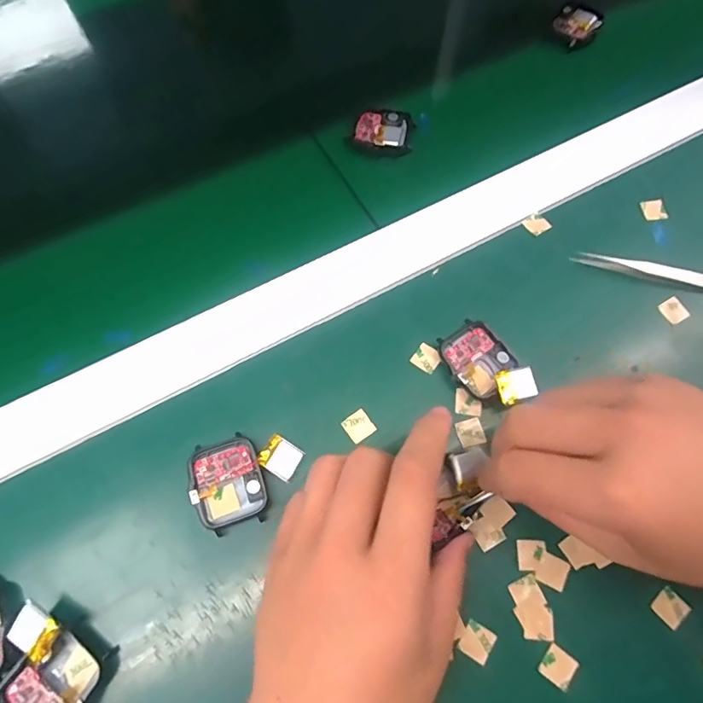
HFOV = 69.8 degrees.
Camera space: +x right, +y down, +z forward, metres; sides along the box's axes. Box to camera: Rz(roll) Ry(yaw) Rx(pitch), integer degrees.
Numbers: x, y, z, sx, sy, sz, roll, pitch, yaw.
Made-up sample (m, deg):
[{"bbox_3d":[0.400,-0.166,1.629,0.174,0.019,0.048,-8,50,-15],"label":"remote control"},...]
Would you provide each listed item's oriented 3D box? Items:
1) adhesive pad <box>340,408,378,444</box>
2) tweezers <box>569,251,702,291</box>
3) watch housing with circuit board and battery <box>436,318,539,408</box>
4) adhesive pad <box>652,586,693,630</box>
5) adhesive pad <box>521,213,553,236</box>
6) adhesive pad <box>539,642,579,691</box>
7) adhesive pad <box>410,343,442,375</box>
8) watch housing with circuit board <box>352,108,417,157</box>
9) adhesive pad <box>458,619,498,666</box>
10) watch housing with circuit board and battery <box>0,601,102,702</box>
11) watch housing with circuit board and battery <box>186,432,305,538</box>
[{"bbox_3d":[0.004,0.043,0.289,0.016,0.004,0.016,-33,72,-12],"label":"adhesive pad"},{"bbox_3d":[0.204,-0.050,0.327,0.114,0.008,0.016,12,69,5],"label":"tweezers"},{"bbox_3d":[0.078,0.009,0.295,0.036,0.015,0.055,-35,73,-12],"label":"watch housing with circuit board and battery"},{"bbox_3d":[0.164,0.132,0.259,0.015,0.004,0.016,-45,77,-4],"label":"adhesive pad"},{"bbox_3d":[0.126,-0.087,0.343,0.014,0.004,0.015,-35,67,-9],"label":"adhesive pad"},{"bbox_3d":[0.103,0.156,0.250,0.017,0.004,0.016,35,73,13],"label":"adhesive pad"},{"bbox_3d":[0.046,0.004,0.305,0.015,0.004,0.015,34,73,12],"label":"adhesive pad"},{"bbox_3d":[0.024,-0.162,0.368,0.041,0.007,0.036,9,69,4],"label":"watch housing with circuit board"},{"bbox_3d":[0.063,0.146,0.254,0.016,0.004,0.015,31,70,12],"label":"adhesive pad"},{"bbox_3d":[-0.145,0.151,0.235,0.050,0.021,0.042,42,74,15],"label":"watch housing with circuit board and battery"},{"bbox_3d":[-0.056,0.067,0.271,0.058,0.009,0.045,-18,70,-7],"label":"watch housing with circuit board and battery"}]

